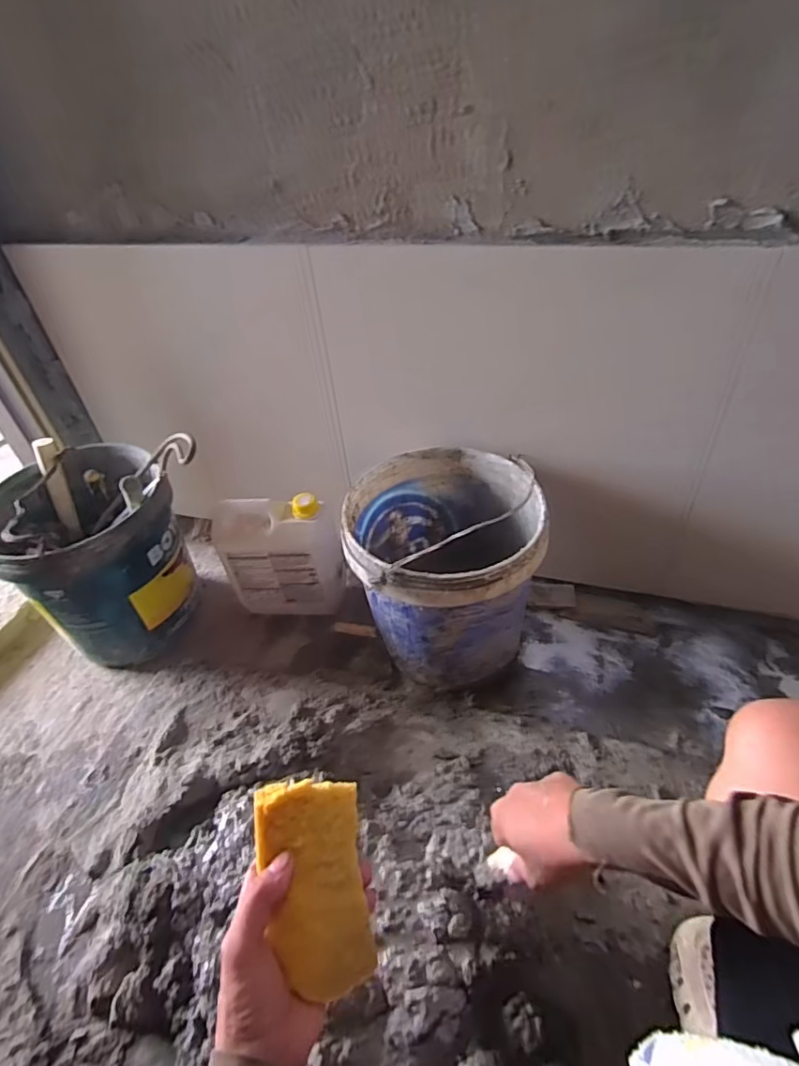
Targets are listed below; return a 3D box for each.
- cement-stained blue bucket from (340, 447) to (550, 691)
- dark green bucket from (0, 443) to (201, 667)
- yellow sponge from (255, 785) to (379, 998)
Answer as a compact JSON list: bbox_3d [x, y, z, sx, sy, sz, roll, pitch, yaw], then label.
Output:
[{"bbox_3d":[0.075,0.057,0.905,0.291,0.282,0.295,-3,44,3],"label":"cement-stained blue bucket"},{"bbox_3d":[-0.539,0.041,1.006,0.276,0.318,0.301,-3,44,3],"label":"dark green bucket"},{"bbox_3d":[-0.063,0.256,0.402,0.073,0.024,0.135,-3,69,-22],"label":"yellow sponge"}]

